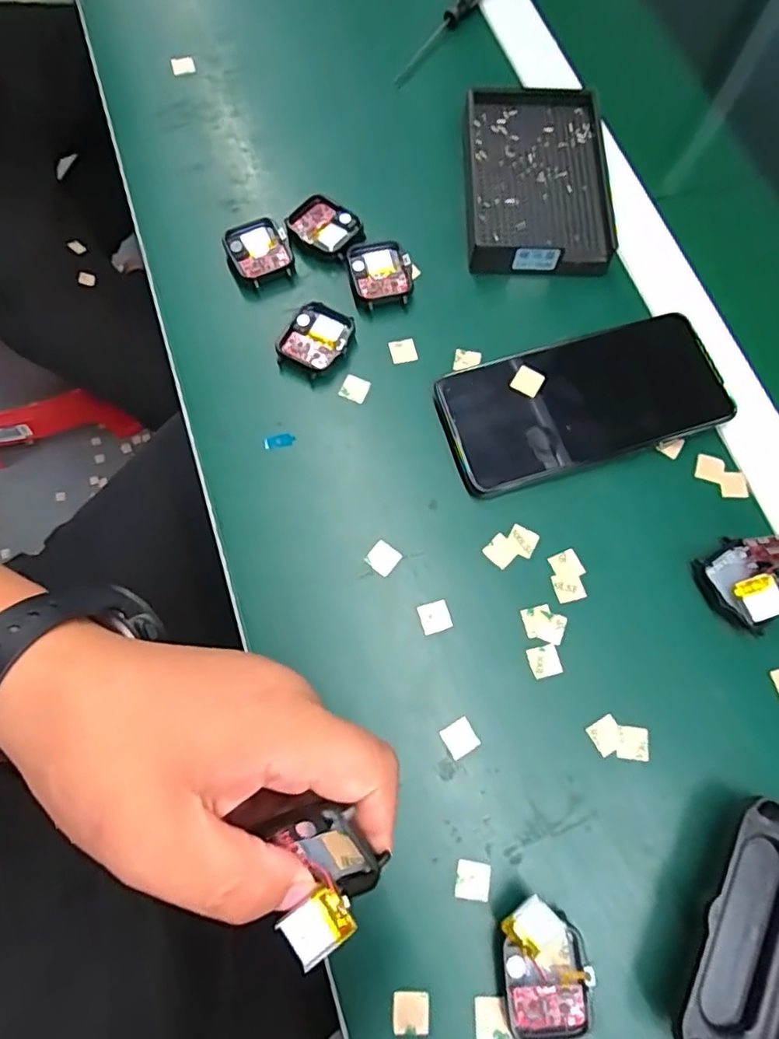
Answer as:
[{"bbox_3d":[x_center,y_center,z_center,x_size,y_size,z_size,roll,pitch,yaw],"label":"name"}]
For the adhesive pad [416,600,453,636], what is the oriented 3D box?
[{"bbox_3d":[0.024,0.052,0.316,0.016,0.004,0.016,-16,73,-7],"label":"adhesive pad"}]

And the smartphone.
[{"bbox_3d":[0.112,-0.070,0.351,0.161,0.007,0.078,-18,73,-4],"label":"smartphone"}]

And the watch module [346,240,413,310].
[{"bbox_3d":[-0.006,-0.157,0.382,0.039,0.012,0.047,-8,72,-5],"label":"watch module"}]

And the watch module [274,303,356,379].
[{"bbox_3d":[-0.044,-0.110,0.366,0.038,0.011,0.043,30,73,8],"label":"watch module"}]

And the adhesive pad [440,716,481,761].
[{"bbox_3d":[0.035,0.109,0.298,0.016,0.004,0.016,-29,75,-11],"label":"adhesive pad"}]

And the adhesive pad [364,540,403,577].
[{"bbox_3d":[-0.003,0.021,0.327,0.016,0.004,0.015,39,74,11],"label":"adhesive pad"}]

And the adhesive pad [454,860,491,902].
[{"bbox_3d":[0.039,0.169,0.278,0.016,0.004,0.015,9,71,1],"label":"adhesive pad"}]

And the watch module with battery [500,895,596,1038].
[{"bbox_3d":[0.068,0.197,0.262,0.038,0.018,0.055,0,71,-2],"label":"watch module with battery"}]

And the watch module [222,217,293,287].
[{"bbox_3d":[-0.082,-0.170,0.385,0.039,0.015,0.043,-19,73,-8],"label":"watch module"}]

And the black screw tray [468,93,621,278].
[{"bbox_3d":[0.099,-0.230,0.406,0.092,0.026,0.142,2,71,-2],"label":"black screw tray"}]

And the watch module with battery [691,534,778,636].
[{"bbox_3d":[0.191,0.031,0.311,0.035,0.038,0.045,-34,76,-12],"label":"watch module with battery"}]

